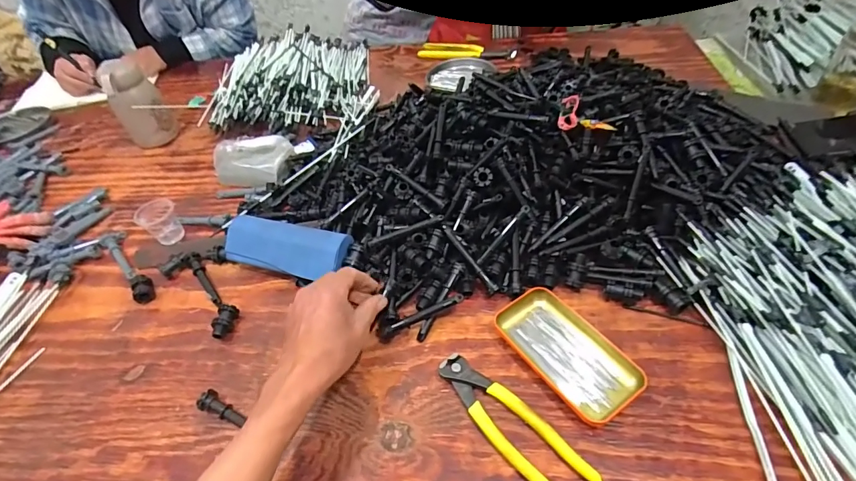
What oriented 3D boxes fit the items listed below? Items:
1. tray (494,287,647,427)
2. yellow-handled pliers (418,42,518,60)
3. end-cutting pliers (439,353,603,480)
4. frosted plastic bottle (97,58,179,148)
[{"bbox_3d":[0.138,0.109,0.437,0.070,0.020,0.140,-30,50,-20],"label":"tray"},{"bbox_3d":[0.078,-0.397,0.931,0.210,0.016,0.062,16,50,21],"label":"yellow-handled pliers"},{"bbox_3d":[0.073,0.165,0.399,0.045,0.015,0.162,-34,52,-23],"label":"end-cutting pliers"},{"bbox_3d":[-0.499,-0.229,0.767,0.079,0.138,0.060,-29,50,-20],"label":"frosted plastic bottle"}]

